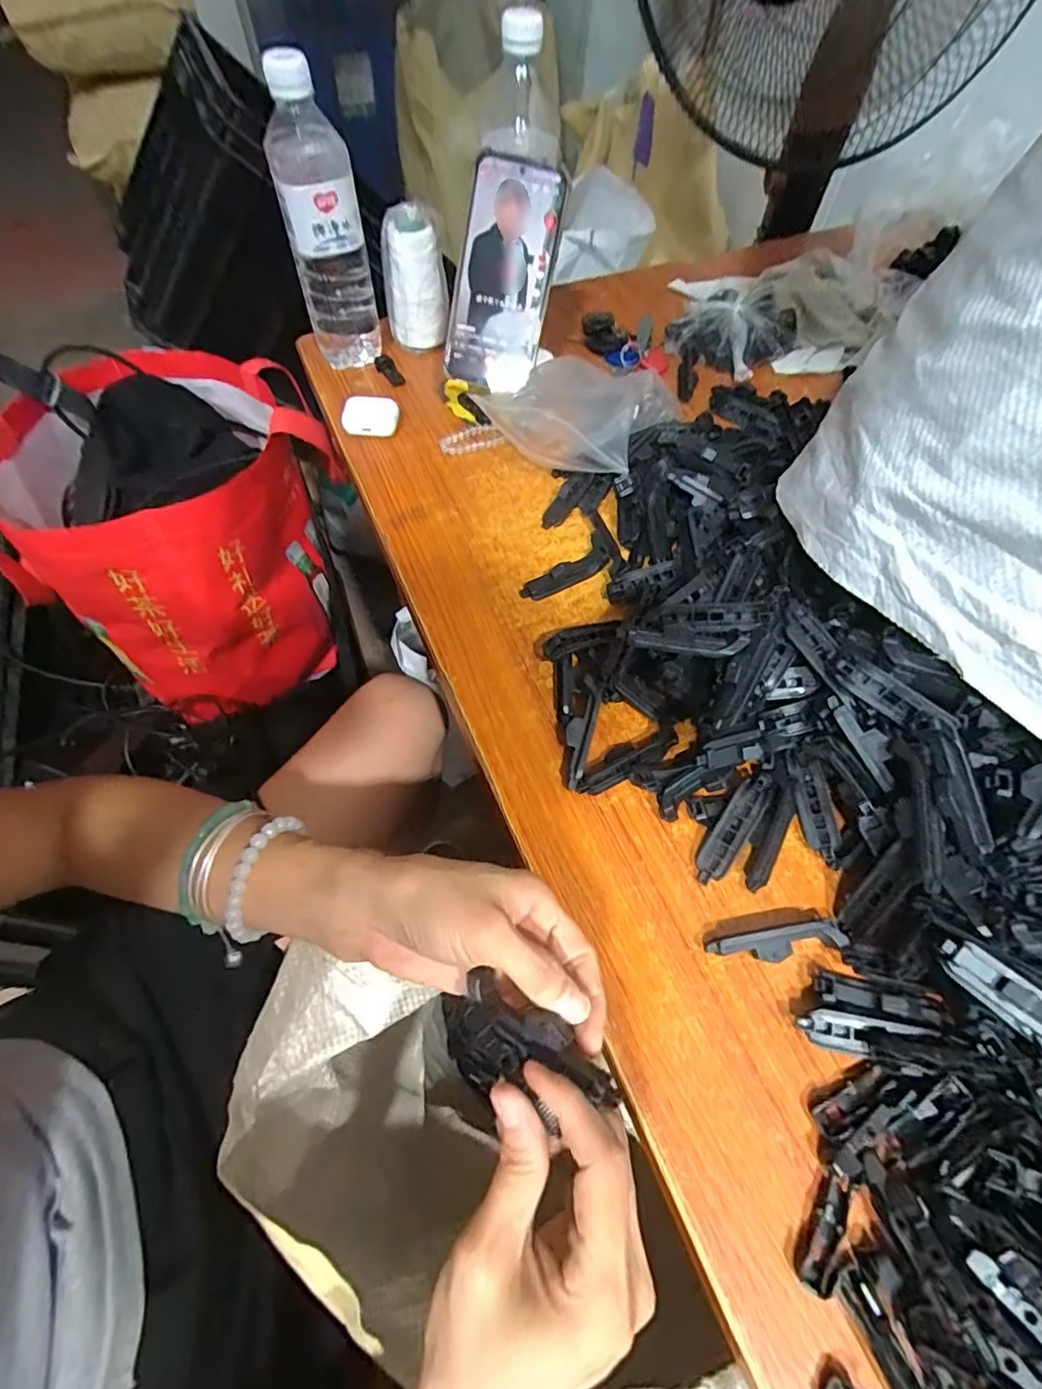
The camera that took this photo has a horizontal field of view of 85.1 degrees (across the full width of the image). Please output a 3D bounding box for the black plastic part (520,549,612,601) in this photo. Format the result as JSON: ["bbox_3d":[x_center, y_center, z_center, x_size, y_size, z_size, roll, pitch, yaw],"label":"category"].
[{"bbox_3d":[0.035,-0.093,0.444,0.074,0.012,0.019,-24,63,-16],"label":"black plastic part"}]

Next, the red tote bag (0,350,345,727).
[{"bbox_3d":[-0.378,-0.182,0.664,0.276,0.284,0.310,23,62,12],"label":"red tote bag"}]

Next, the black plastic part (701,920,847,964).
[{"bbox_3d":[0.137,0.135,0.305,0.073,0.021,0.015,-7,60,-7],"label":"black plastic part"}]

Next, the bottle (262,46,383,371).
[{"bbox_3d":[-0.170,-0.397,0.498,0.065,0.206,0.065,-12,60,-10],"label":"bottle"}]

